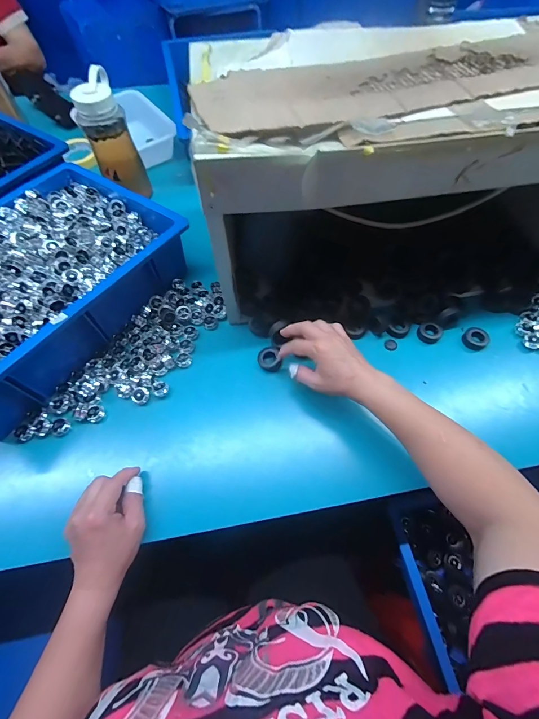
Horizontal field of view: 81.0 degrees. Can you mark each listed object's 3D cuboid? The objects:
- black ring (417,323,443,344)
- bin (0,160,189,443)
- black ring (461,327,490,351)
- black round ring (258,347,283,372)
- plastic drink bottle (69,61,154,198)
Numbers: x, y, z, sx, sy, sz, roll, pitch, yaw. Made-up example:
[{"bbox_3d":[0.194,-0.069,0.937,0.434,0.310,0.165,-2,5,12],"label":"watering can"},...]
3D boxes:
[{"bbox_3d":[0.263,-0.043,0.520,0.036,0.016,0.032,35,69,20],"label":"black ring"},{"bbox_3d":[-0.380,-0.128,0.517,0.314,0.107,0.433,32,68,19],"label":"bin"},{"bbox_3d":[0.338,-0.034,0.517,0.036,0.012,0.038,-1,61,2],"label":"black ring"},{"bbox_3d":[-0.001,-0.001,0.509,0.036,0.012,0.042,-21,62,-8],"label":"black round ring"},{"bbox_3d":[-0.313,-0.429,0.630,0.084,0.182,0.092,-19,62,-7],"label":"plastic drink bottle"}]

